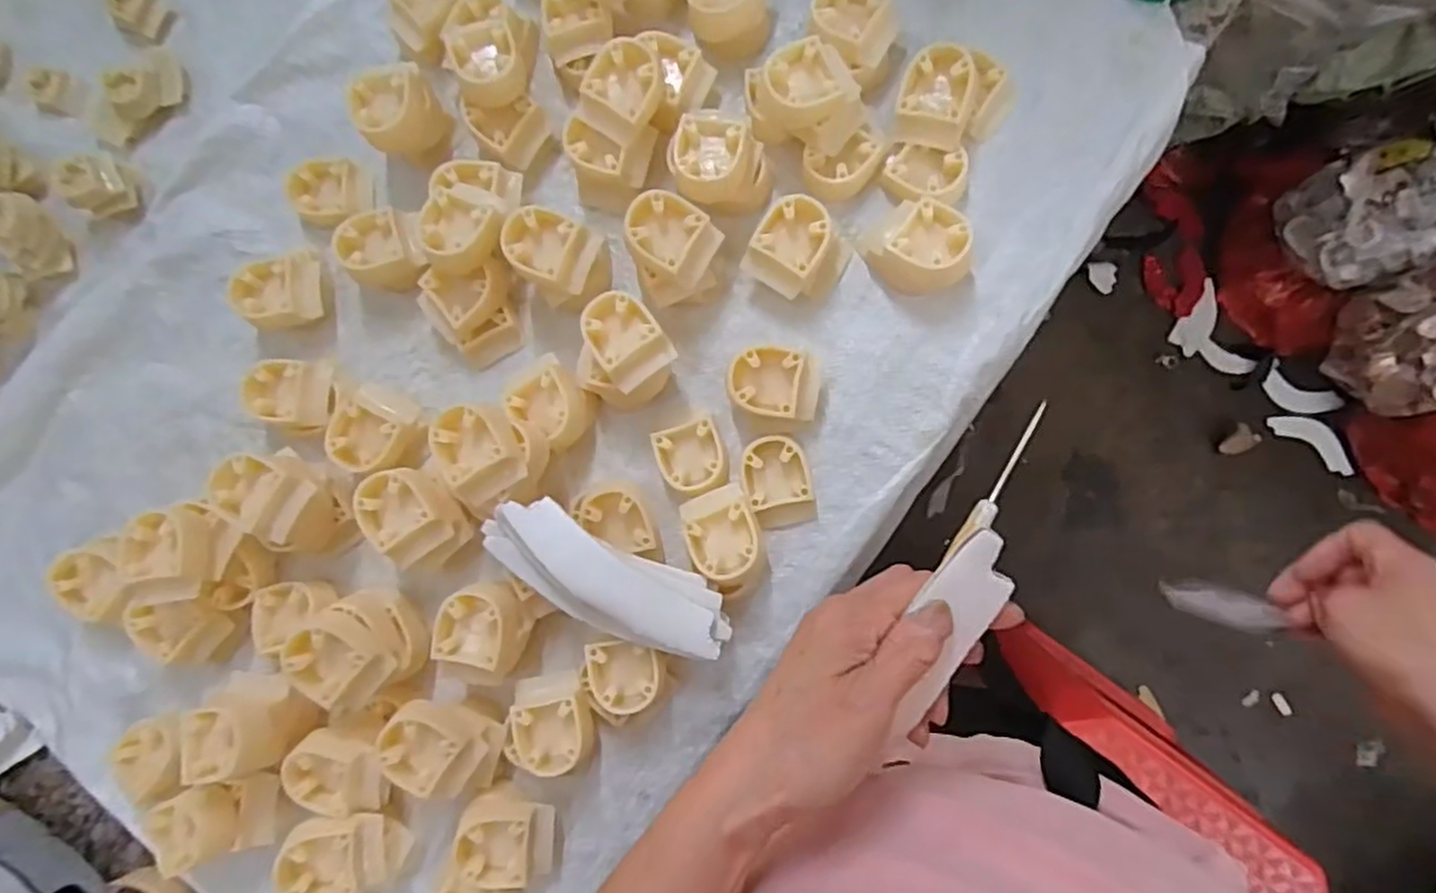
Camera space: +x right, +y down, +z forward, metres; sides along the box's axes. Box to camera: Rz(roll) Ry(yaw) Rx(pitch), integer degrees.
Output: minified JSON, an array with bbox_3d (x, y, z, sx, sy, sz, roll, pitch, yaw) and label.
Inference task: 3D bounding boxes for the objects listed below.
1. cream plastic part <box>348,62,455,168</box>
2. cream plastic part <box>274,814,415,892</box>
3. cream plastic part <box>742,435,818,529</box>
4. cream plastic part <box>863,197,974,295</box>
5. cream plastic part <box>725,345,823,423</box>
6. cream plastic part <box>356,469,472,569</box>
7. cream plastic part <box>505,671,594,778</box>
[{"bbox_3d":[-0.234,-0.244,0.528,0.050,0.056,0.052,-1,84,7],"label":"cream plastic part"},{"bbox_3d":[-0.243,0.268,0.471,0.061,0.059,0.056,-19,83,4],"label":"cream plastic part"},{"bbox_3d":[0.041,0.024,0.487,0.044,0.019,0.061,-11,82,6],"label":"cream plastic part"},{"bbox_3d":[0.136,-0.132,0.478,0.065,0.040,0.054,43,90,10],"label":"cream plastic part"},{"bbox_3d":[0.038,-0.042,0.484,0.063,0.039,0.049,3,84,8],"label":"cream plastic part"},{"bbox_3d":[-0.209,0.048,0.492,0.050,0.051,0.067,-38,82,2],"label":"cream plastic part"},{"bbox_3d":[-0.112,0.183,0.475,0.057,0.034,0.060,-9,83,6],"label":"cream plastic part"}]

